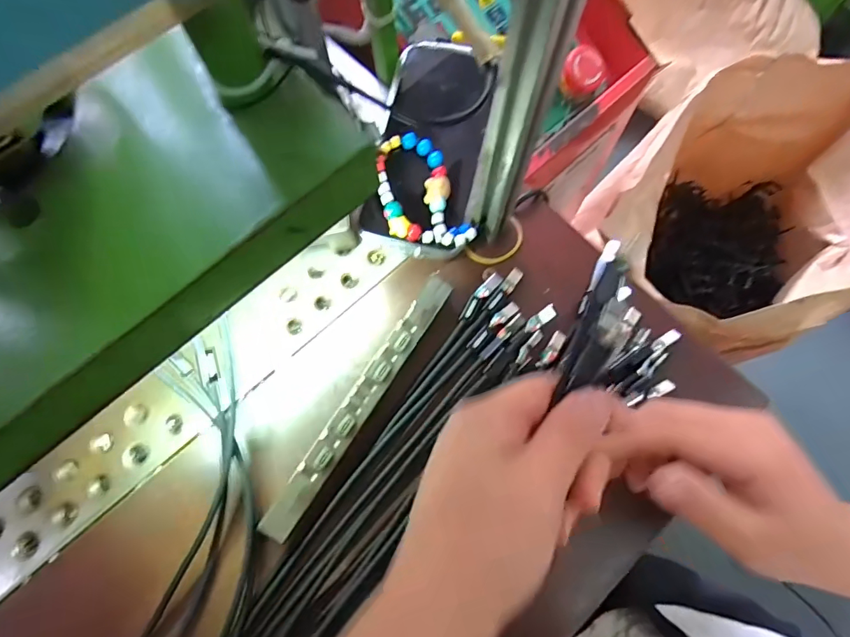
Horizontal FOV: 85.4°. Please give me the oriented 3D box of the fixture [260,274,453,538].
[{"bbox_3d":[-0.036,0.048,0.275,0.018,0.004,0.174,36,76,-5],"label":"fixture"}]

